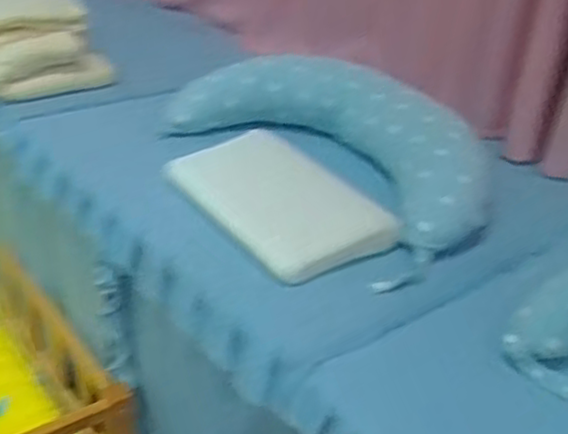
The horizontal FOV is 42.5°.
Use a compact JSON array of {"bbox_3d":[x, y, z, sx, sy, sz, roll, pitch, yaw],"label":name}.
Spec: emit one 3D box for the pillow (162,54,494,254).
[{"bbox_3d":[0.111,-0.186,1.629,0.255,0.178,0.796,-19,38,-39],"label":"pillow"}]

